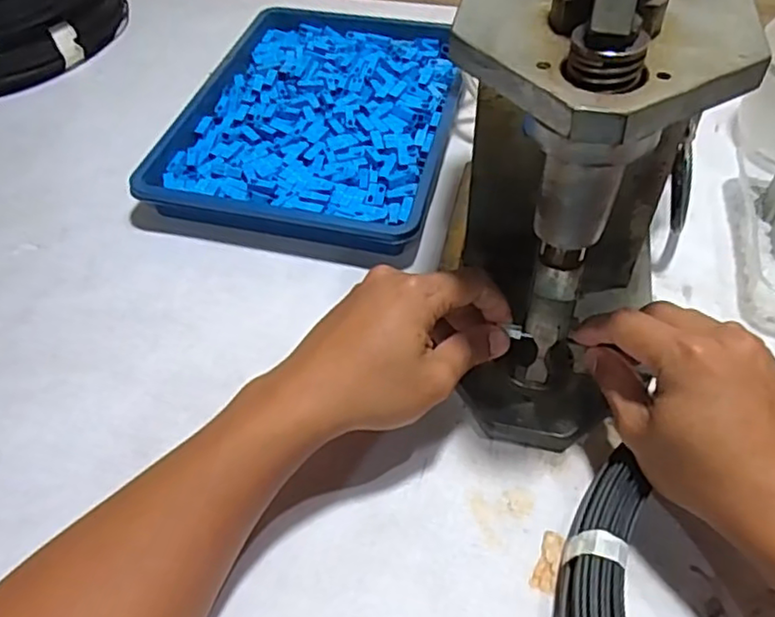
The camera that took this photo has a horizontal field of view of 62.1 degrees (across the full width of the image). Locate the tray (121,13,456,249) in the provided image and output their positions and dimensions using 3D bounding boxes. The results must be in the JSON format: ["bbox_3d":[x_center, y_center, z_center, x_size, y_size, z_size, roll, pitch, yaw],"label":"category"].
[{"bbox_3d":[-0.054,-0.186,0.609,0.237,0.042,0.325,11,51,11],"label":"tray"}]

